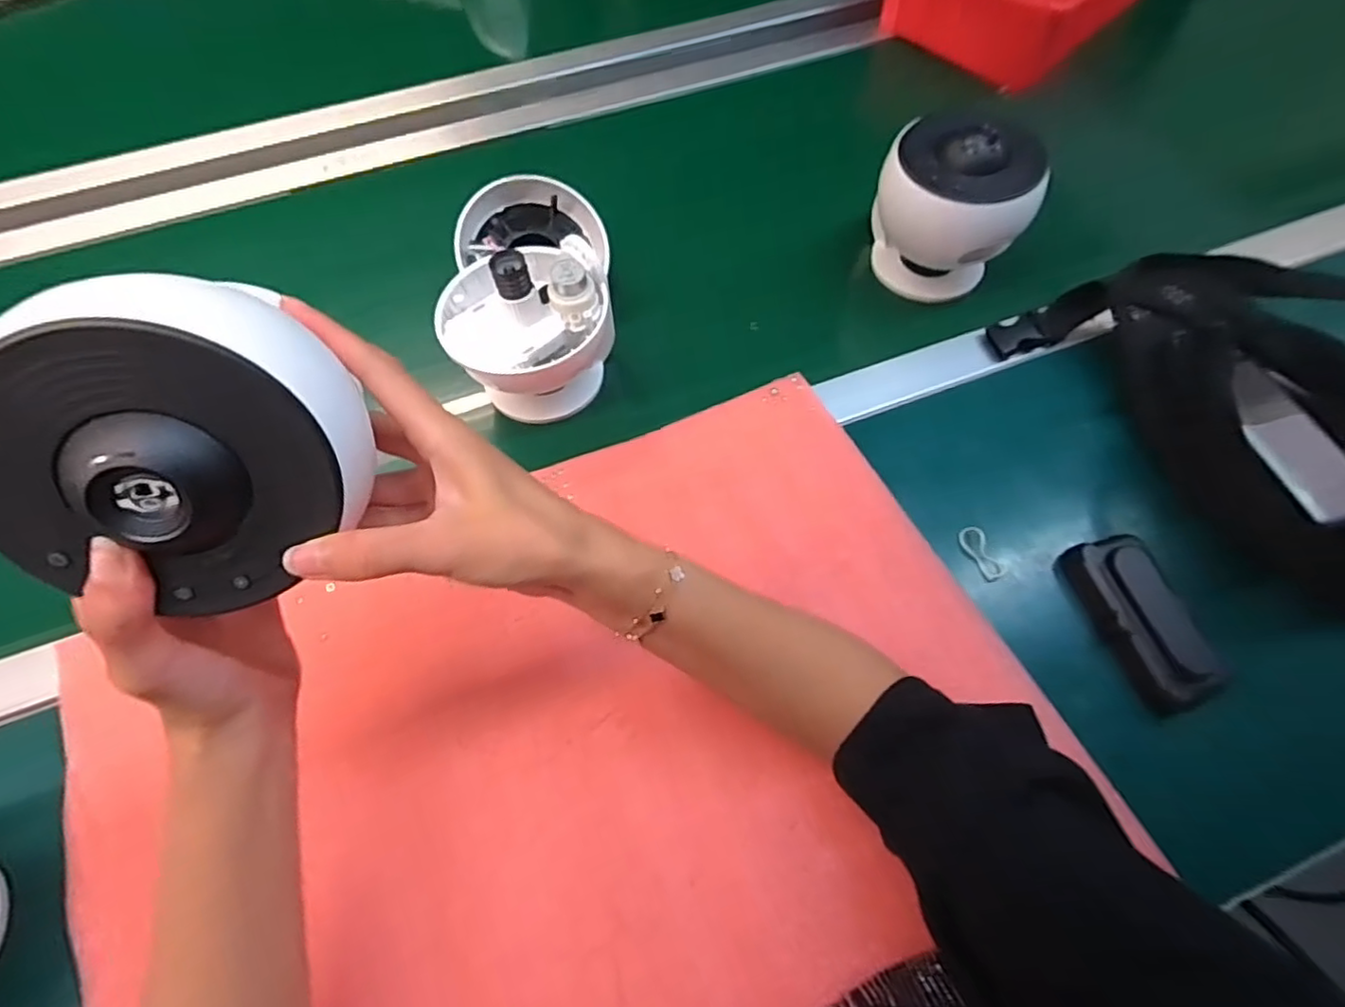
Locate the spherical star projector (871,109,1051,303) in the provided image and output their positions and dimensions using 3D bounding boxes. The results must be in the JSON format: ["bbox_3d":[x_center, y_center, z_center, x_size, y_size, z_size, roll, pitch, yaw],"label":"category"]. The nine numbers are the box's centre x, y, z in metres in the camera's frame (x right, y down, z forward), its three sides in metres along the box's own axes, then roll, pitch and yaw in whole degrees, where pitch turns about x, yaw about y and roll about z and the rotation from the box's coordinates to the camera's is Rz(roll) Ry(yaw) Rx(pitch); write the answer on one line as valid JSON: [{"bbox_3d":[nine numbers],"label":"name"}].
[{"bbox_3d":[0.221,-0.229,0.510,0.098,0.124,0.092,-14,64,-6],"label":"spherical star projector"}]

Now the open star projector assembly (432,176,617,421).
[{"bbox_3d":[-0.110,-0.172,0.476,0.114,0.101,0.199,-5,64,-1],"label":"open star projector assembly"}]

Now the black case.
[{"bbox_3d":[0.291,0.072,0.392,0.040,0.036,0.104,-17,65,-7],"label":"black case"}]

